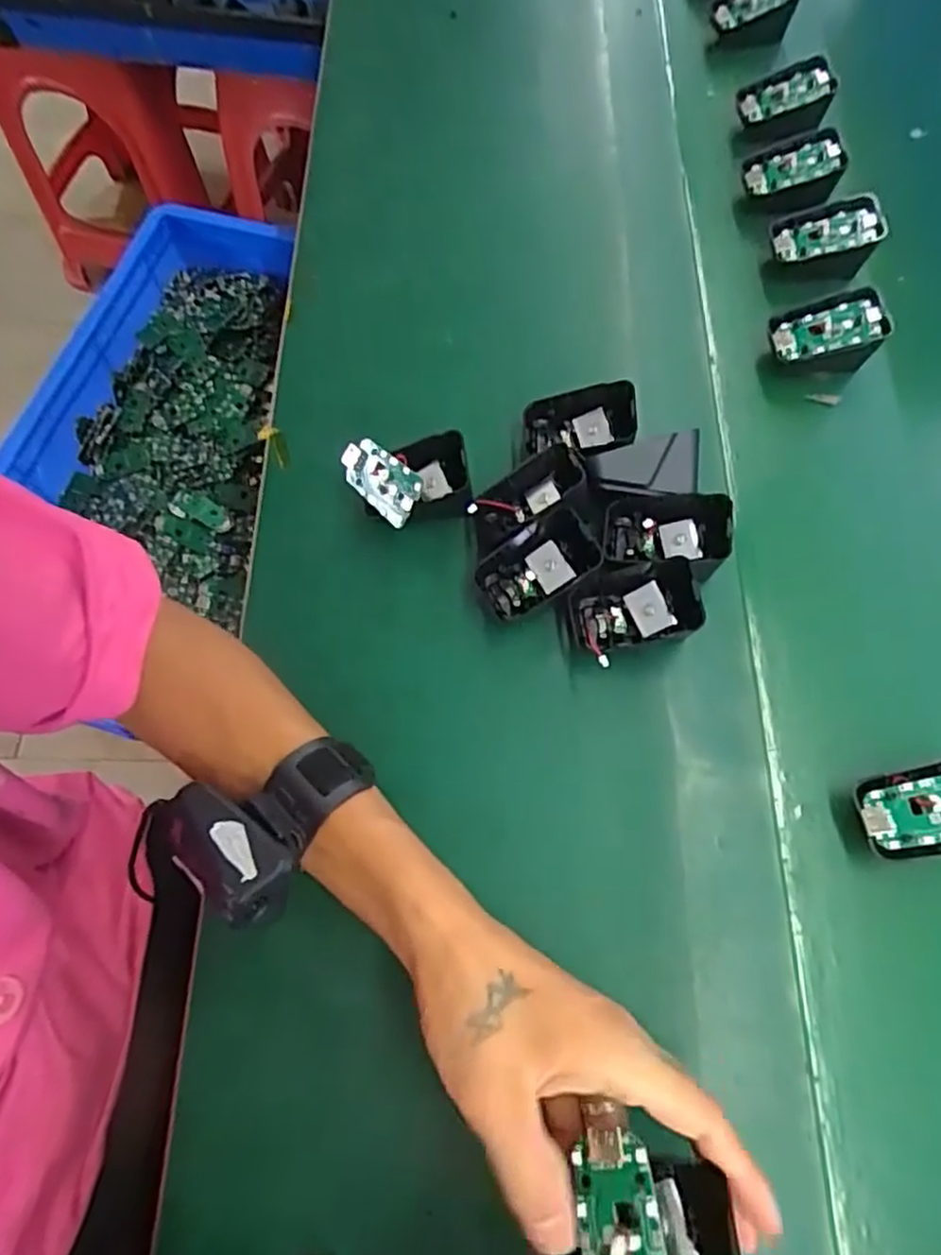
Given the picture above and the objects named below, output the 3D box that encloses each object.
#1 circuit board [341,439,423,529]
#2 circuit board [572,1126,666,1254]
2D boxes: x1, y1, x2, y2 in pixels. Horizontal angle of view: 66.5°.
[{"bbox_3d":[-0.053,-0.088,0.425,0.057,0.034,0.008,45,32,20],"label":"circuit board"},{"bbox_3d":[0.054,0.218,0.259,0.030,0.005,0.060,-17,56,18],"label":"circuit board"}]

